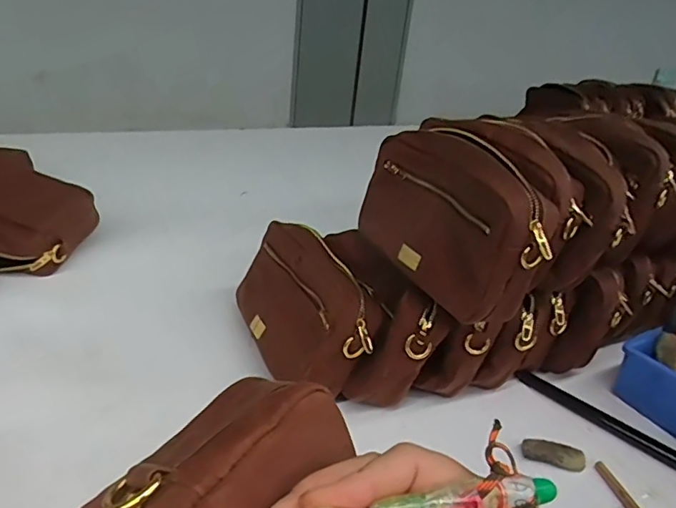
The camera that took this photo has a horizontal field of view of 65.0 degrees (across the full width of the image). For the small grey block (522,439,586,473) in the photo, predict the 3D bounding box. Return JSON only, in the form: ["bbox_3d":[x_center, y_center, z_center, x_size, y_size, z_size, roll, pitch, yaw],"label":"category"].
[{"bbox_3d":[0.192,0.178,0.471,0.054,0.011,0.023,13,27,12],"label":"small grey block"}]

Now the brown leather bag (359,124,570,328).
[{"bbox_3d":[0.102,-0.036,0.480,0.070,0.124,0.203,-8,31,-27],"label":"brown leather bag"}]

